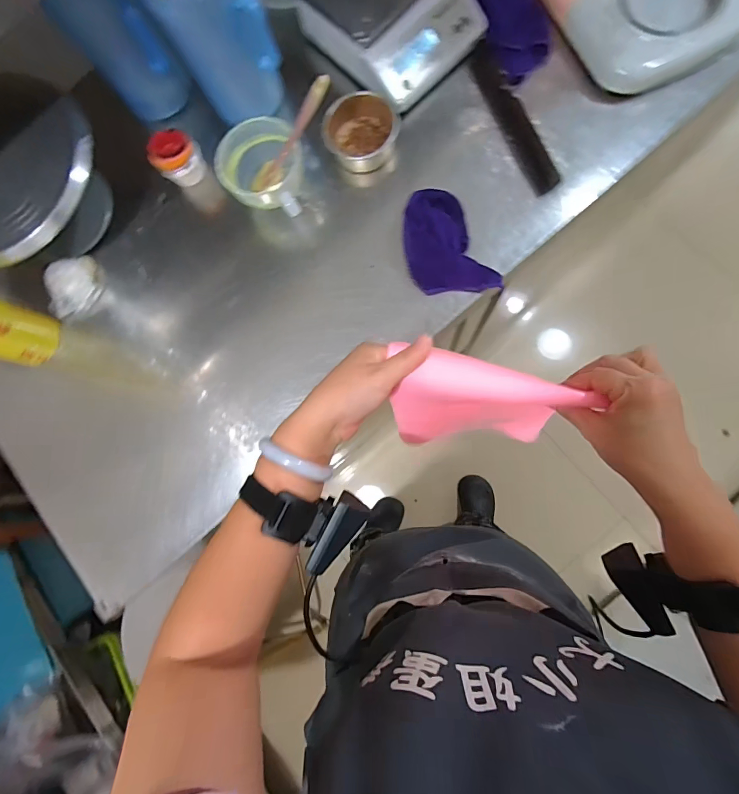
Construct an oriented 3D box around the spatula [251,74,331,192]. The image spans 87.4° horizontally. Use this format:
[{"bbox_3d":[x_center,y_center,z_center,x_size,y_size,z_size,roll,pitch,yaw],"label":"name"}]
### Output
[{"bbox_3d":[-0.118,-0.370,0.564,0.200,0.019,0.035,-27,78,46],"label":"spatula"}]

